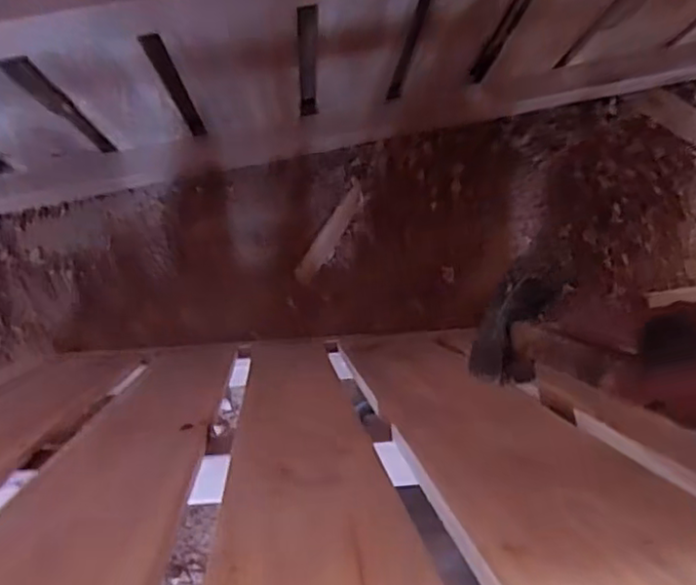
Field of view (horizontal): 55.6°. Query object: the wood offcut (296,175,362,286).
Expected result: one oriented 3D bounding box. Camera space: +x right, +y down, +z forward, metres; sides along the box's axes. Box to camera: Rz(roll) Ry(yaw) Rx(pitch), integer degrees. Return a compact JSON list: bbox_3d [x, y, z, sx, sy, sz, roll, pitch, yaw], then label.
[{"bbox_3d":[-0.025,-0.096,1.077,0.037,0.011,0.181,34,86,-4],"label":"wood offcut"}]

